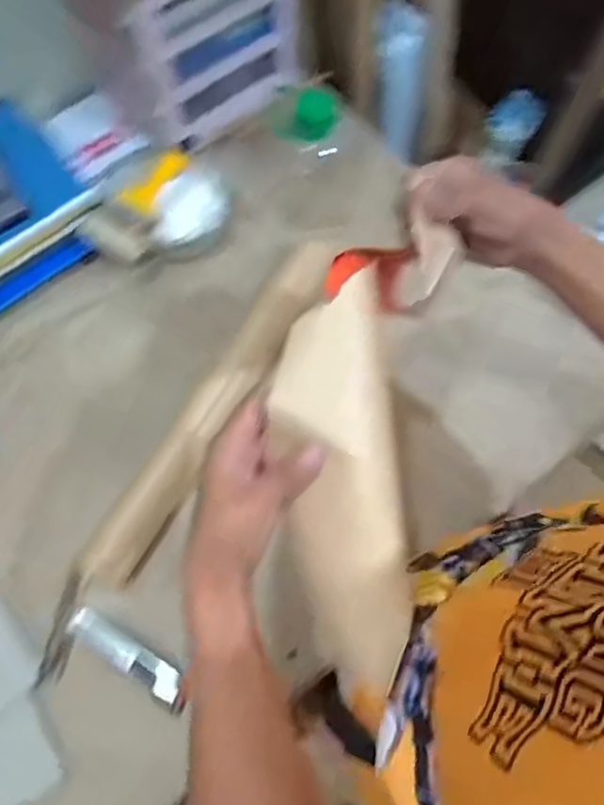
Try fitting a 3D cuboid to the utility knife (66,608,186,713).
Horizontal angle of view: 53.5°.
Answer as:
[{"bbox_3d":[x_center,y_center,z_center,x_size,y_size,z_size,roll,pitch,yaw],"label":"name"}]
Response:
[{"bbox_3d":[-0.185,0.273,0.645,0.152,0.008,0.035,33,72,11],"label":"utility knife"}]

